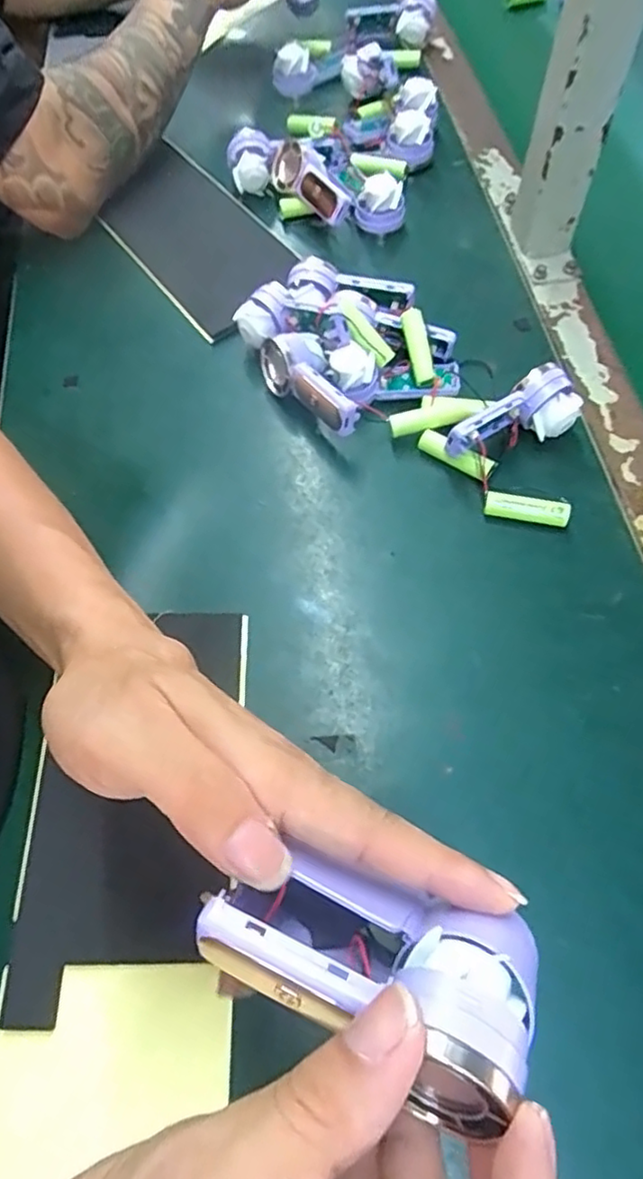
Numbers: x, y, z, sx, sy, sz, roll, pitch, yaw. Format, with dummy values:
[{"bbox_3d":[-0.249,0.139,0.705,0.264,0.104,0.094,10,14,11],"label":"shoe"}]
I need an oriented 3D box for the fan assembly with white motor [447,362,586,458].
[{"bbox_3d":[0.120,-0.102,0.395,0.085,0.036,0.033,-33,66,-13],"label":"fan assembly with white motor"}]

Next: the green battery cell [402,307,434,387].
[{"bbox_3d":[0.064,-0.163,0.421,0.012,0.010,0.050,-12,91,-3],"label":"green battery cell"}]

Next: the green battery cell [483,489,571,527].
[{"bbox_3d":[0.125,-0.049,0.384,0.050,0.013,0.012,14,65,10],"label":"green battery cell"}]

